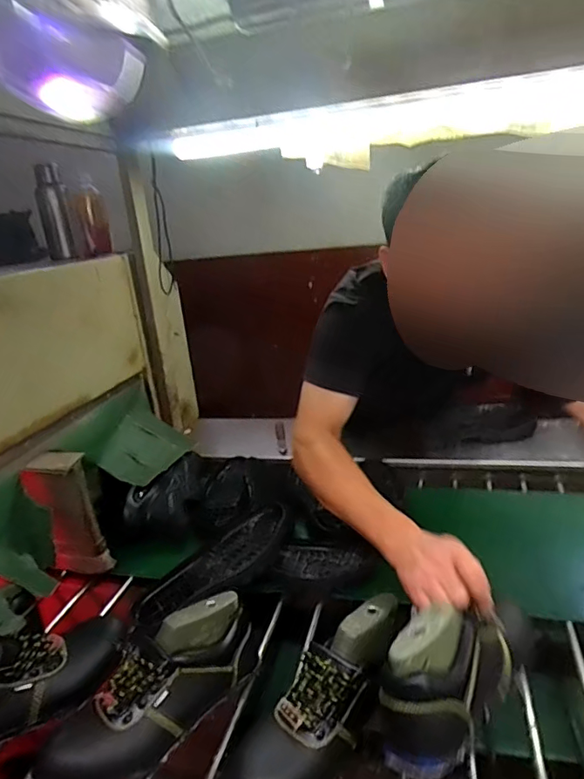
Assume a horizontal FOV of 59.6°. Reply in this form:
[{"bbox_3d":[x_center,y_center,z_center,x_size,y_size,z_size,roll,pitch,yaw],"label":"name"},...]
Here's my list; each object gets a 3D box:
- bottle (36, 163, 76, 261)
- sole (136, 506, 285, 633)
[{"bbox_3d":[-0.581,-0.433,1.250,0.067,0.214,0.077,-13,22,-19],"label":"bottle"},{"bbox_3d":[-0.122,0.288,0.841,0.273,0.028,0.110,-32,31,-25],"label":"sole"}]

